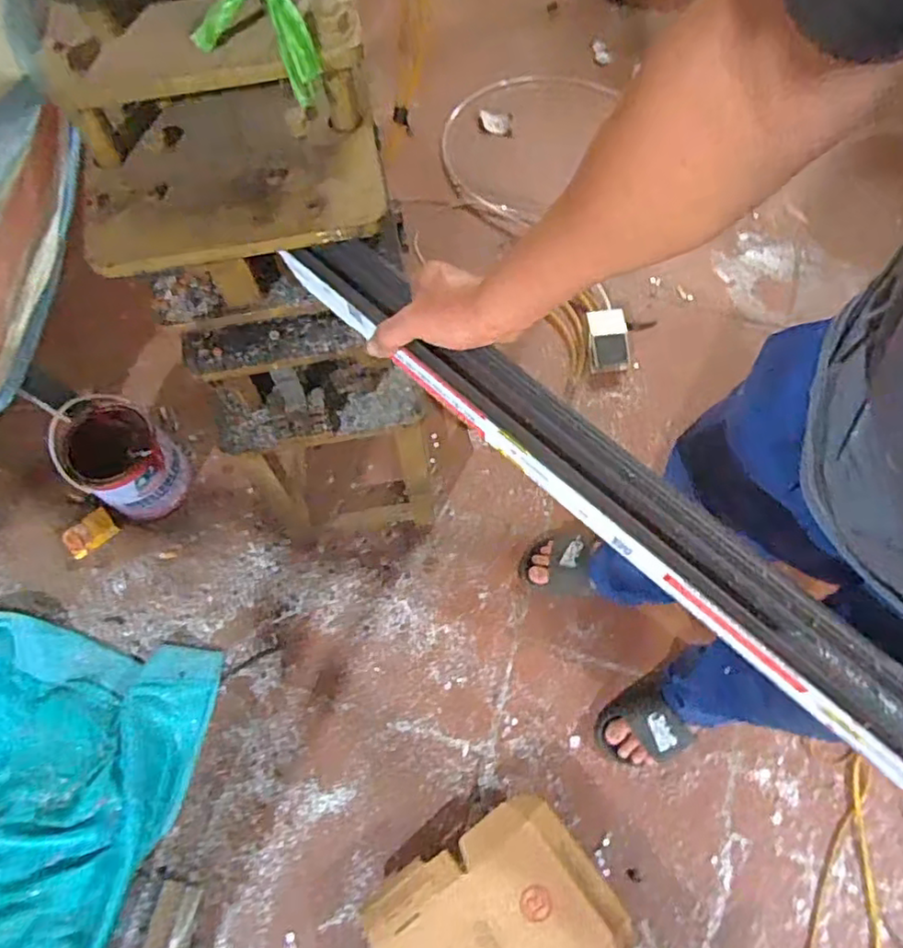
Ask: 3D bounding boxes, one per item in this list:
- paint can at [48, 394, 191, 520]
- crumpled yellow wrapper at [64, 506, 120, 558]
[{"bbox_3d":[-0.610,-0.033,1.212,0.165,0.197,0.185,-38,72,-13],"label":"paint can"},{"bbox_3d":[-0.705,0.115,1.263,0.096,0.013,0.065,-41,73,-14],"label":"crumpled yellow wrapper"}]

